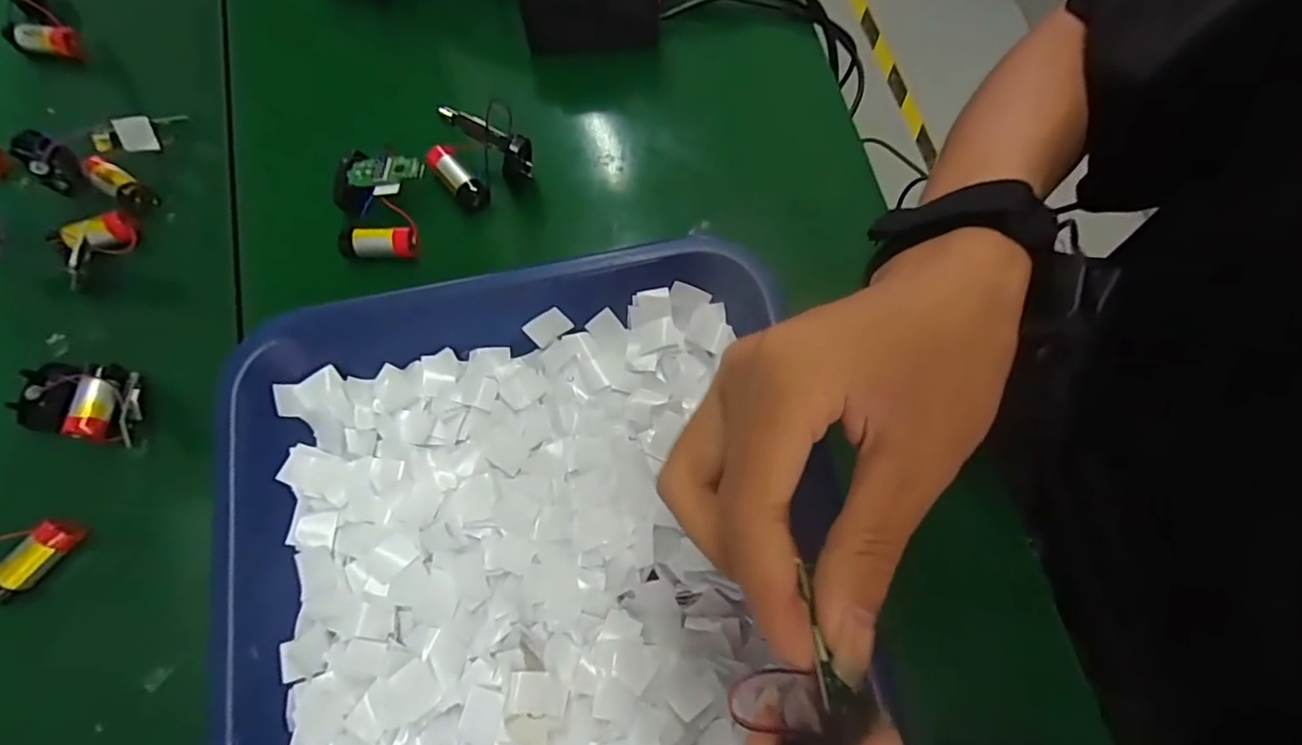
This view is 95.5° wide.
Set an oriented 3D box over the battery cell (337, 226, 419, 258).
[{"bbox_3d":[-0.142,-0.068,0.305,0.040,0.011,0.014,1,71,-1],"label":"battery cell"}]

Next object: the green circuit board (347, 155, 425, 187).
[{"bbox_3d":[-0.135,-0.102,0.299,0.047,0.006,0.014,2,68,20],"label":"green circuit board"}]

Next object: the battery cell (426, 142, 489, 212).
[{"bbox_3d":[-0.104,-0.104,0.316,0.014,0.012,0.039,-42,77,-14],"label":"battery cell"}]

